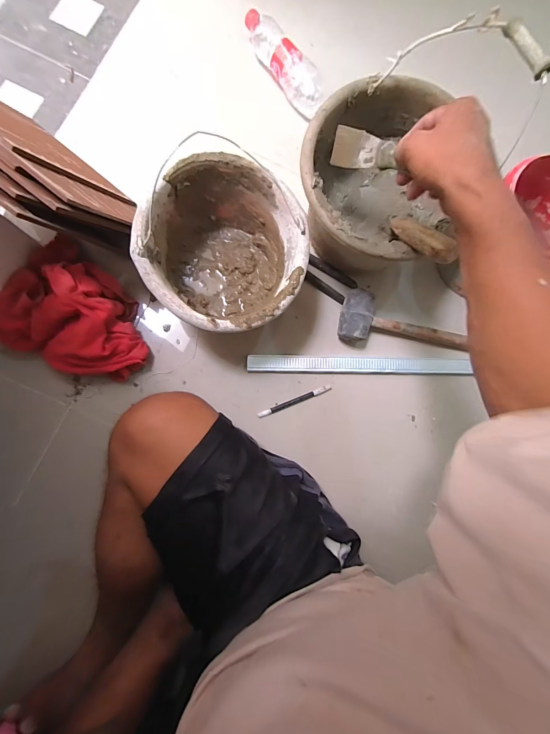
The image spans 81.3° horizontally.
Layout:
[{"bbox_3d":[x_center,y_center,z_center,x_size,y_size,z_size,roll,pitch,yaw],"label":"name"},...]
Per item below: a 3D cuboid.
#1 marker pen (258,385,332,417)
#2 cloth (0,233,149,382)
[{"bbox_3d":[0.038,0.064,0.606,0.145,0.016,0.011,-22,86,-7],"label":"marker pen"},{"bbox_3d":[-0.320,-0.085,0.540,0.226,0.093,0.198,29,82,-1],"label":"cloth"}]

